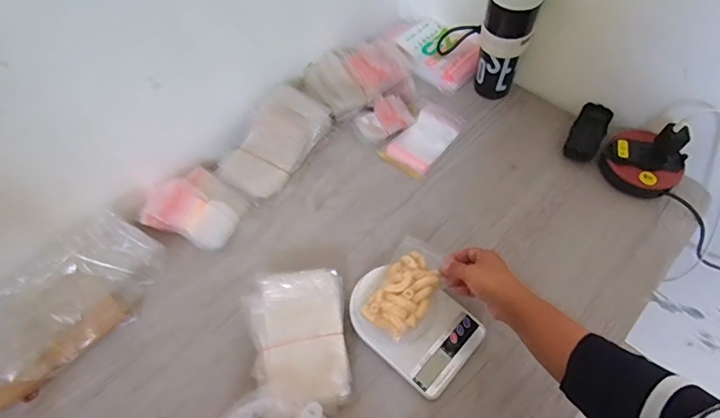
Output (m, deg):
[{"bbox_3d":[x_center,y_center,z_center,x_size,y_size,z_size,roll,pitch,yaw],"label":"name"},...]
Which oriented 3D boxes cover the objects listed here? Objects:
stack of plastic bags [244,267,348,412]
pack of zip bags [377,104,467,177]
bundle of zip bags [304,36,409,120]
[{"bbox_3d":[-0.087,0.180,0.648,0.134,0.048,0.182,-5,59,-2],"label":"stack of plastic bags"},{"bbox_3d":[0.119,-0.130,0.839,0.086,0.015,0.156,35,68,19],"label":"pack of zip bags"},{"bbox_3d":[-0.007,-0.245,0.865,0.192,0.069,0.123,-22,63,-9],"label":"bundle of zip bags"}]

